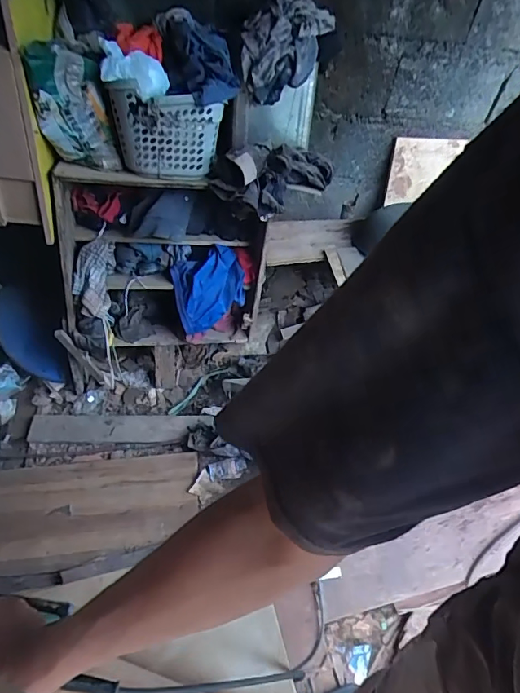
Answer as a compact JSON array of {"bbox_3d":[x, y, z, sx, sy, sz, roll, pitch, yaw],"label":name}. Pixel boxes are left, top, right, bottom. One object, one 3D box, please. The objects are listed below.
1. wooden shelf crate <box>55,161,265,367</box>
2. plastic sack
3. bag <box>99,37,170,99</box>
[{"bbox_3d":[-0.300,-0.247,1.507,0.631,0.565,0.276,-1,52,-6],"label":"wooden shelf crate"},{"bbox_3d":[-0.480,-0.615,1.195,0.167,0.303,0.096,-11,54,-13],"label":"plastic sack"},{"bbox_3d":[-0.327,-0.697,1.172,0.188,0.083,0.077,25,52,-7],"label":"bag"}]

